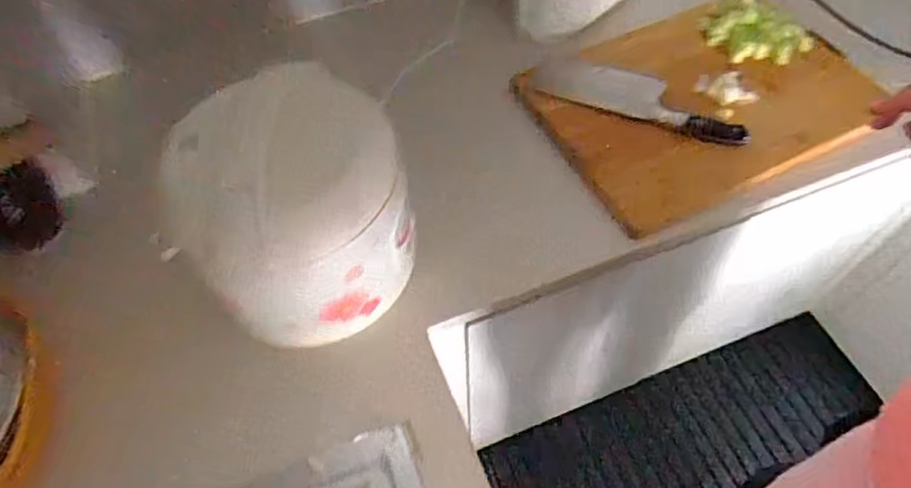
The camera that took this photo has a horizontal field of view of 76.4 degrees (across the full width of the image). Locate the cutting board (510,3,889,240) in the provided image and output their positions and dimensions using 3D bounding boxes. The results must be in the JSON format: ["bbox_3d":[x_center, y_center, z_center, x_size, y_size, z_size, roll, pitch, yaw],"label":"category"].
[{"bbox_3d":[0.332,-0.201,0.791,0.413,0.015,0.296,-25,63,-12],"label":"cutting board"}]

